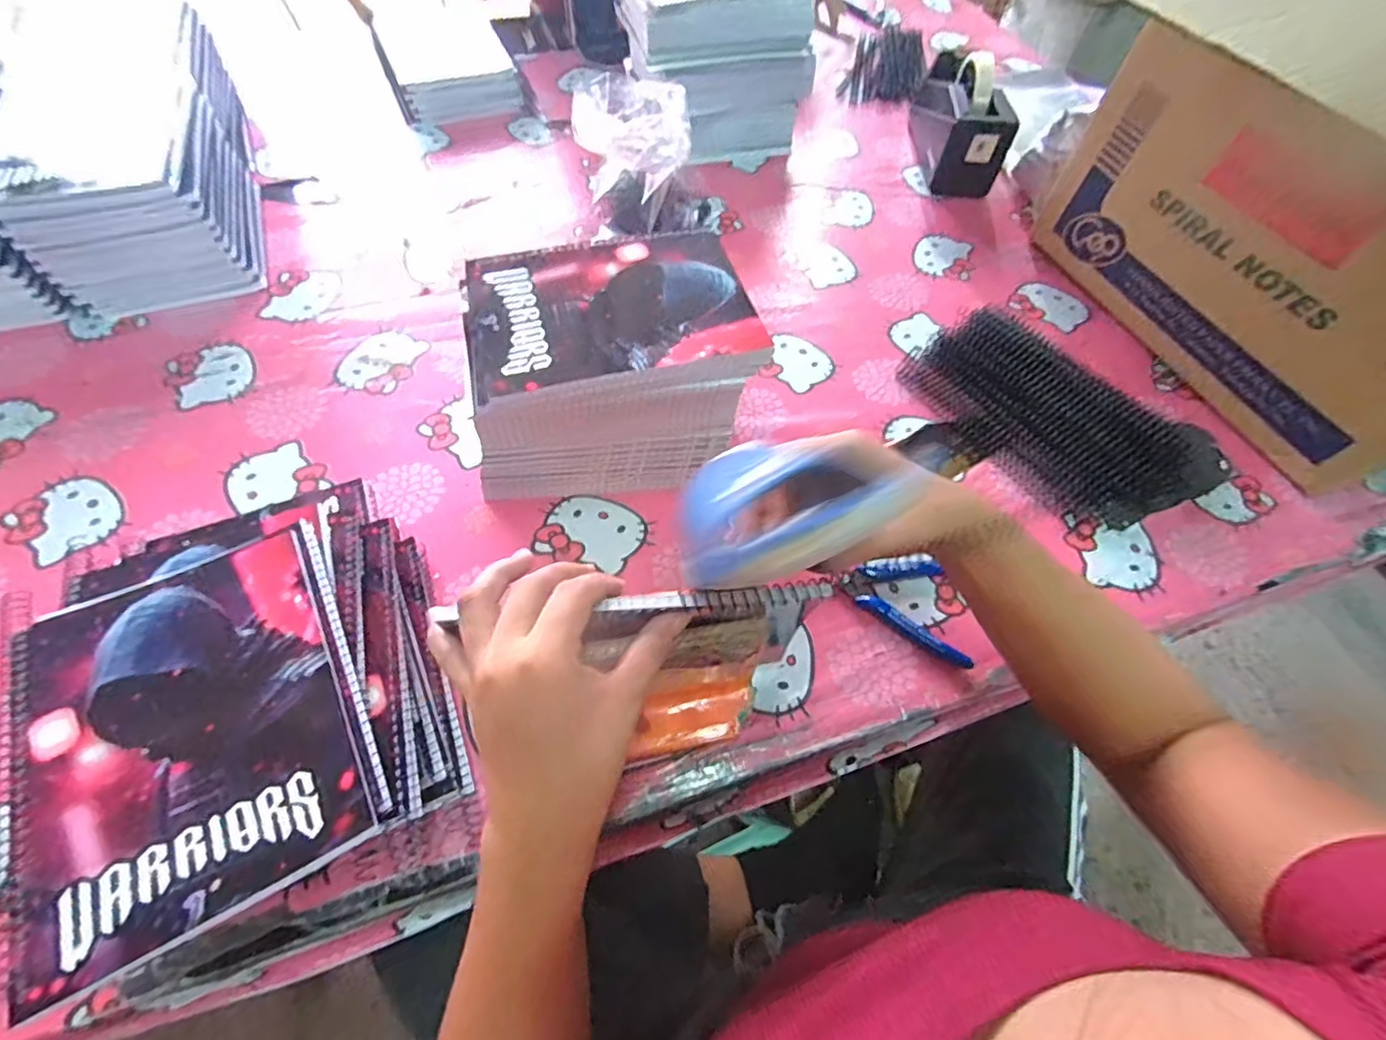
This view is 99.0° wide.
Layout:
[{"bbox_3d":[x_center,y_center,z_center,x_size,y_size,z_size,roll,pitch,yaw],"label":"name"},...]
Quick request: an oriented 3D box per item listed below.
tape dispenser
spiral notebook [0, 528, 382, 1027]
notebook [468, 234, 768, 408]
[{"bbox_3d":[0.353,-0.531,0.774,0.086,0.115,0.192,7,59,1],"label":"tape dispenser"},{"bbox_3d":[-0.273,0.108,0.316,0.151,0.014,0.205,-25,64,-17],"label":"spiral notebook"},{"bbox_3d":[-0.061,-0.157,0.434,0.205,0.008,0.141,-14,61,-11],"label":"notebook"}]

